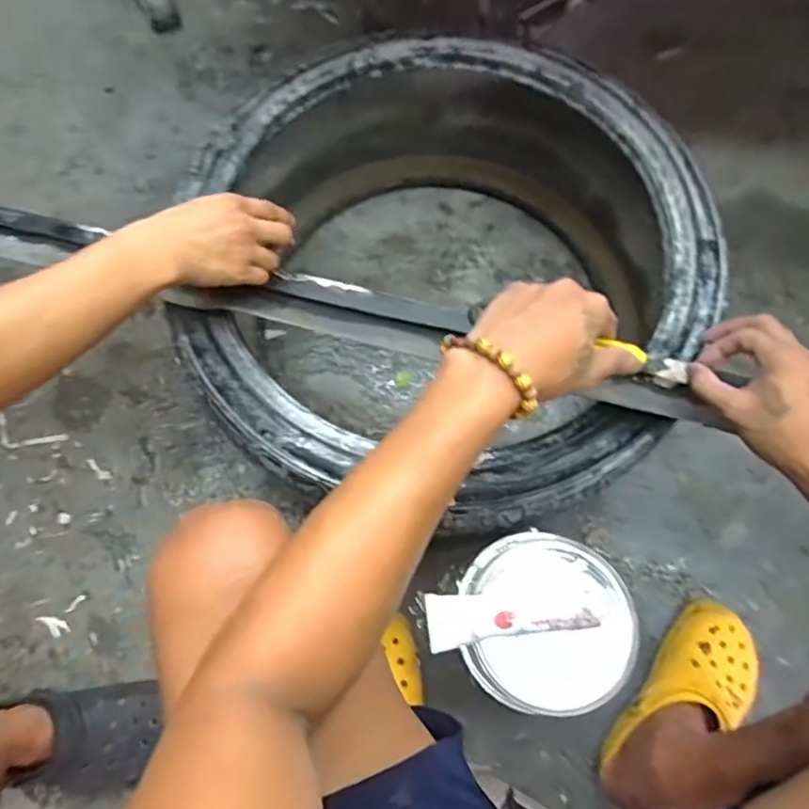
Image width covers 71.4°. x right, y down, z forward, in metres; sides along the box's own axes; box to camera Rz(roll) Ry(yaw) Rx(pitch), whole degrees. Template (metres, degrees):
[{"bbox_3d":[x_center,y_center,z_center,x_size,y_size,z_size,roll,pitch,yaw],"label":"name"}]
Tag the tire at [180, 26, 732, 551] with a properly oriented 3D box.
[{"bbox_3d":[0.048,-0.154,0.733,0.607,0.266,0.595,0,72,-1],"label":"tire"}]

